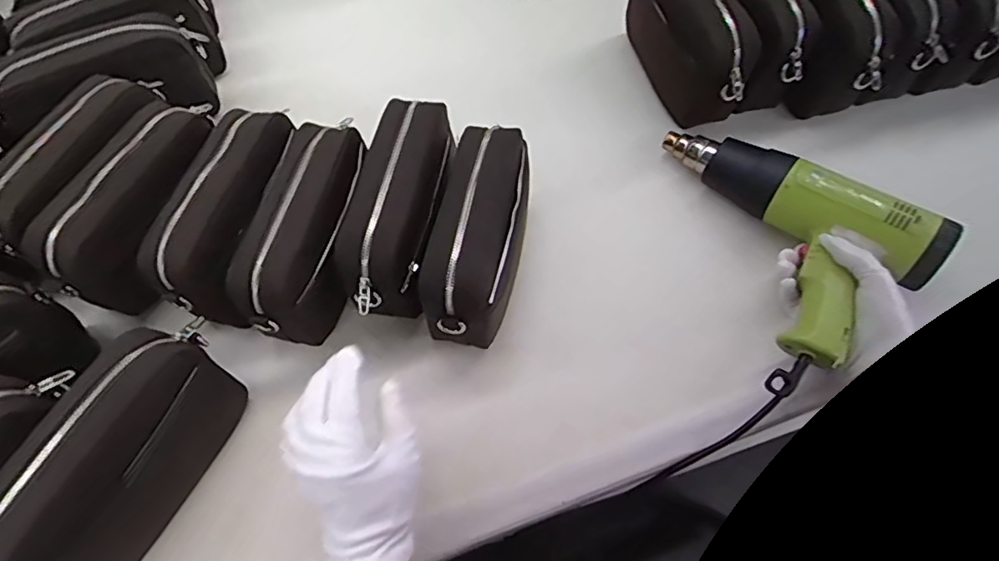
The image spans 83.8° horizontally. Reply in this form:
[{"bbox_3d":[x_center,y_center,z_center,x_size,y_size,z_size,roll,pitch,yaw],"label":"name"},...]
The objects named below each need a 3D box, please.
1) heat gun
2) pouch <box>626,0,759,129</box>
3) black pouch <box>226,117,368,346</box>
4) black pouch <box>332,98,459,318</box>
[{"bbox_3d":[0.253,-0.049,0.543,0.167,0.093,0.258,-41,69,-18],"label":"heat gun"},{"bbox_3d":[0.208,-0.271,0.627,0.069,0.121,0.202,-18,64,-8],"label":"pouch"},{"bbox_3d":[-0.169,-0.046,0.513,0.080,0.096,0.198,5,63,4],"label":"black pouch"},{"bbox_3d":[-0.091,-0.065,0.521,0.068,0.097,0.207,9,63,6],"label":"black pouch"}]

